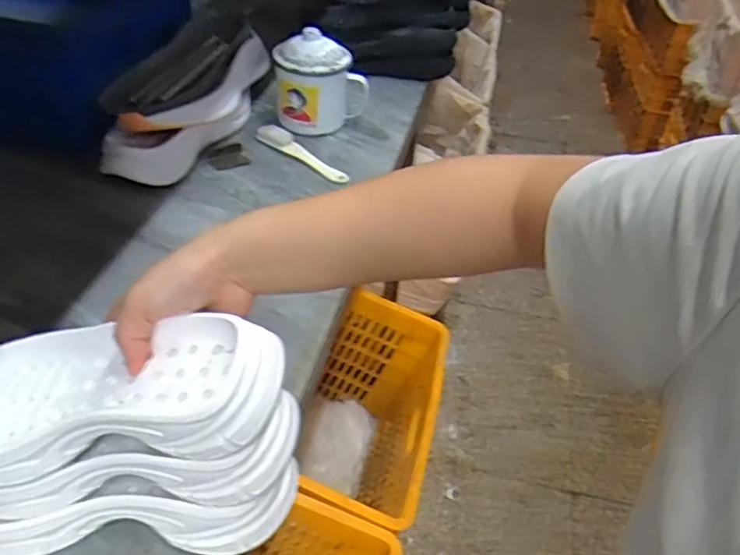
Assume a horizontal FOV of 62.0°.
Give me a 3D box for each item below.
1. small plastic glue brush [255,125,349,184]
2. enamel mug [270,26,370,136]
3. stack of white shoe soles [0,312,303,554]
[{"bbox_3d":[-0.089,-0.169,0.826,0.157,0.022,0.031,31,47,27],"label":"small plastic glue brush"},{"bbox_3d":[-0.067,-0.281,0.877,0.128,0.124,0.110,4,41,-2],"label":"enamel mug"},{"bbox_3d":[-0.183,0.098,0.416,0.261,0.133,0.115,4,41,-2],"label":"stack of white shoe soles"}]

